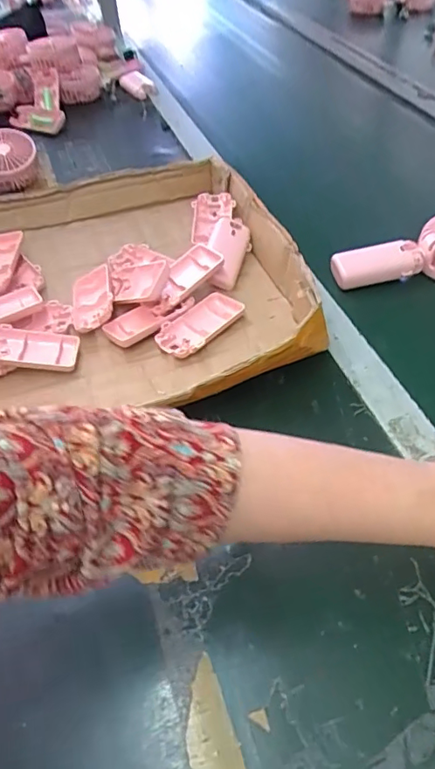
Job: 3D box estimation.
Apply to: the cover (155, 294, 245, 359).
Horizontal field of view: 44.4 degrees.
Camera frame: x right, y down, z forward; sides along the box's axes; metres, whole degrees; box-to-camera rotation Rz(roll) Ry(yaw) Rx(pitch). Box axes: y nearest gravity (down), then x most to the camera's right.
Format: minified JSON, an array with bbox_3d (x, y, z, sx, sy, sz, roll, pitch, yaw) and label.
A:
[{"bbox_3d":[-0.018,-0.060,0.546,0.044,0.016,0.096,32,58,29],"label":"cover"}]

